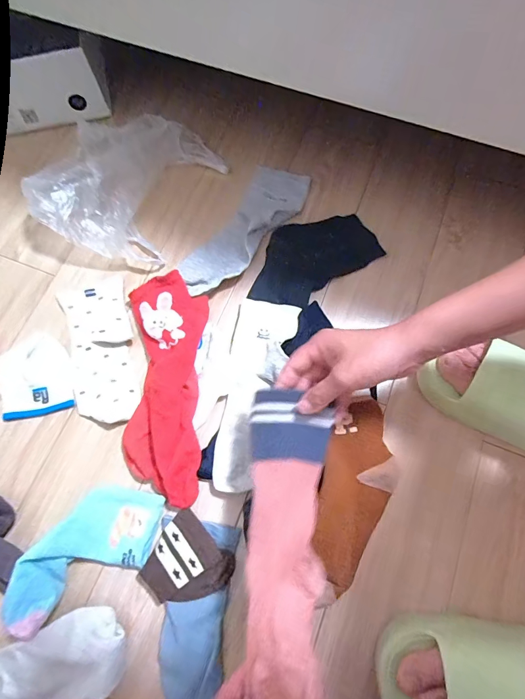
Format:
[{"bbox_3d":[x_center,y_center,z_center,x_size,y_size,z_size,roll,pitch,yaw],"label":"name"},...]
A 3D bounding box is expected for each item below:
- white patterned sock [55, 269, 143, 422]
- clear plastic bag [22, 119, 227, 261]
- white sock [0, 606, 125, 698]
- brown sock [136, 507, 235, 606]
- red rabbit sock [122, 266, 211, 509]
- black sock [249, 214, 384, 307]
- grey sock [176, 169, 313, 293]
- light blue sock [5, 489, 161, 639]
[{"bbox_3d":[-0.217,-0.010,0.496,0.083,0.014,0.215,-14,72,-4],"label":"white patterned sock"},{"bbox_3d":[-0.197,-0.246,0.542,0.231,0.067,0.235,16,73,5],"label":"clear plastic bag"},{"bbox_3d":[-0.210,0.325,0.382,0.137,0.043,0.080,-22,73,-7],"label":"white sock"},{"bbox_3d":[-0.089,0.242,0.415,0.085,0.020,0.090,41,76,12],"label":"brown sock"},{"bbox_3d":[-0.122,0.038,0.462,0.101,0.048,0.282,-2,72,-1],"label":"red rabbit sock"},{"bbox_3d":[0.067,-0.134,0.540,0.195,0.010,0.109,-34,83,-7],"label":"black sock"},{"bbox_3d":[-0.024,-0.174,0.539,0.087,0.022,0.241,31,75,10],"label":"grey sock"},{"bbox_3d":[-0.188,0.211,0.402,0.160,0.065,0.098,-25,73,-8],"label":"light blue sock"}]

